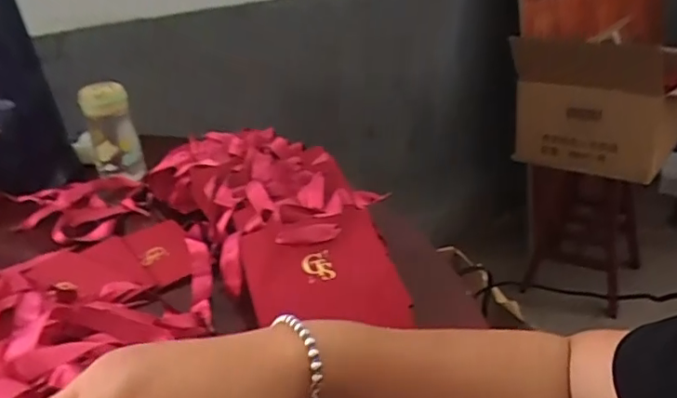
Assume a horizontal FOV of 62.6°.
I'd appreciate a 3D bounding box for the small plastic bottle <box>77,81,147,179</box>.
[{"bbox_3d":[-0.349,-0.101,0.849,0.079,0.147,0.081,-15,29,-21],"label":"small plastic bottle"}]

